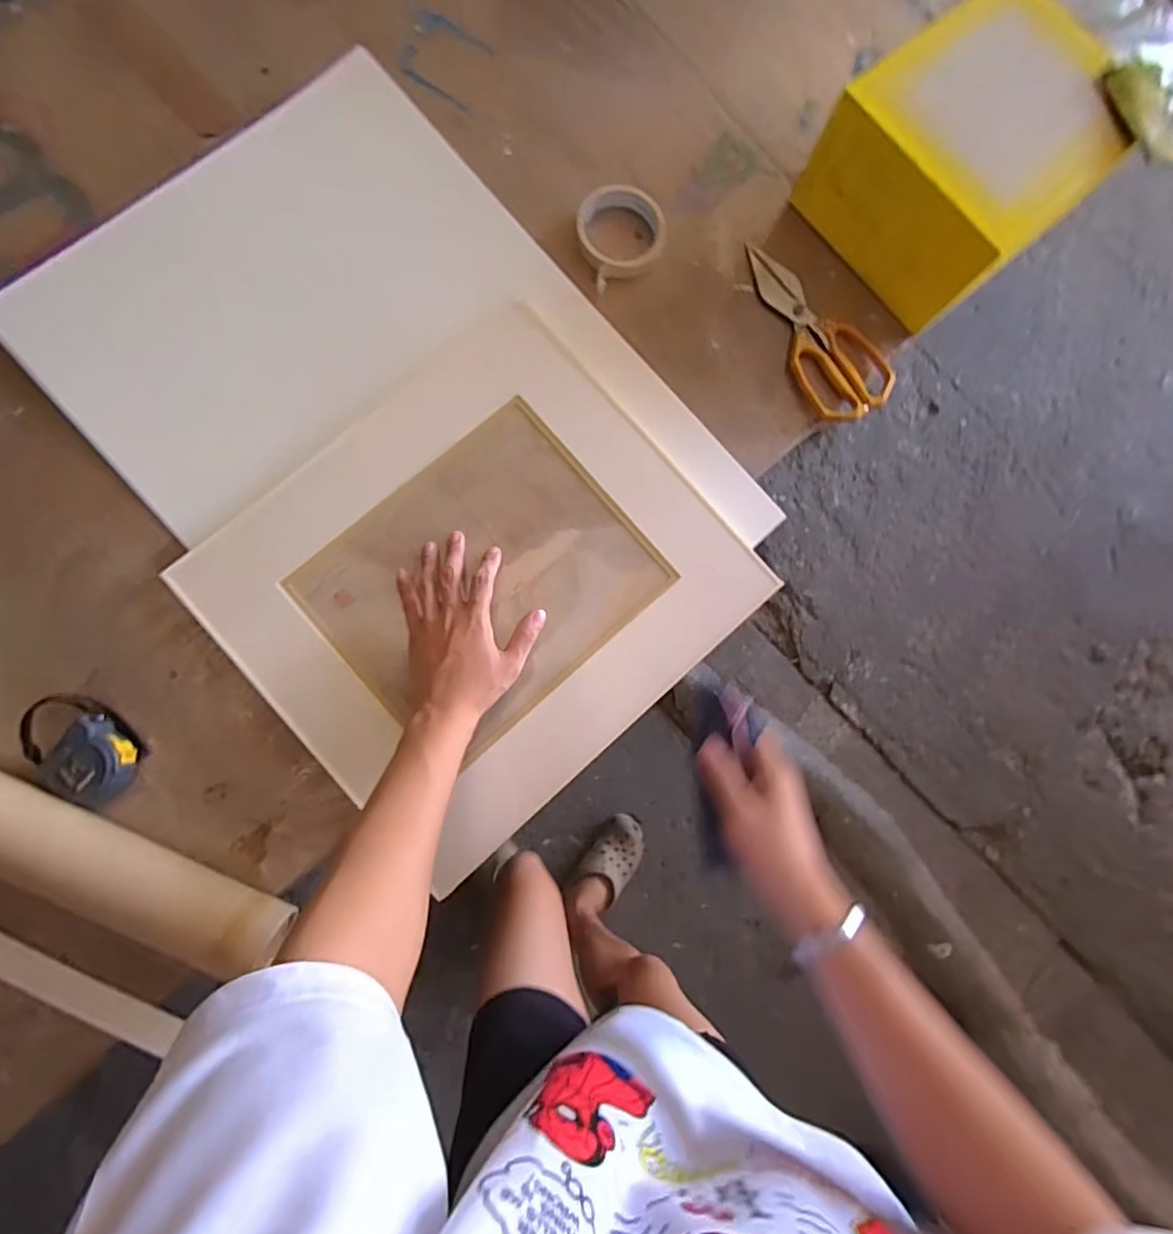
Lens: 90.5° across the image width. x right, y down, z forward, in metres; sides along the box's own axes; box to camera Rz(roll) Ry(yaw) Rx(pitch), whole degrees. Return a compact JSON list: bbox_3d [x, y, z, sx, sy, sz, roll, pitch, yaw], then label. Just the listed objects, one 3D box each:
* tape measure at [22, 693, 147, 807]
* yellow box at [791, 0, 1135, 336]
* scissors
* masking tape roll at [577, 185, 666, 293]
[{"bbox_3d":[-0.442,0.111,0.500,0.106,0.031,0.065,31,80,-1],"label":"tape measure"},{"bbox_3d":[0.390,-0.476,0.606,0.254,0.139,0.209,-43,88,-10],"label":"yellow box"},{"bbox_3d":[0.251,-0.315,0.627,0.099,0.017,0.216,-25,85,-9],"label":"scissors"},{"bbox_3d":[0.038,-0.406,0.614,0.096,0.032,0.090,1,82,-6],"label":"masking tape roll"}]

